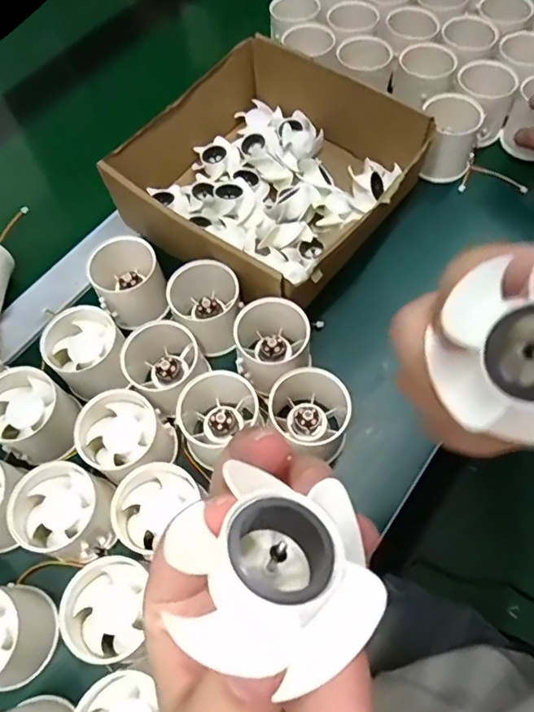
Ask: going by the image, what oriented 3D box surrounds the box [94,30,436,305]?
[{"bbox_3d":[0.004,-0.147,0.427,0.196,0.066,0.197,32,68,18],"label":"box"}]

